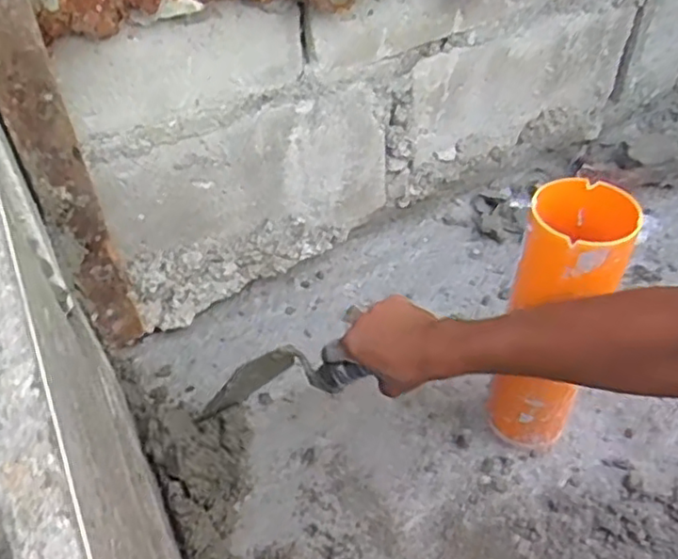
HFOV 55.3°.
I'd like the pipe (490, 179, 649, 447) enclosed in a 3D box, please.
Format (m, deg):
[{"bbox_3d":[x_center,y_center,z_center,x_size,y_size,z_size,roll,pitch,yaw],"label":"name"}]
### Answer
[{"bbox_3d":[0.198,0.051,0.609,0.083,0.291,0.084,15,47,17],"label":"pipe"}]

